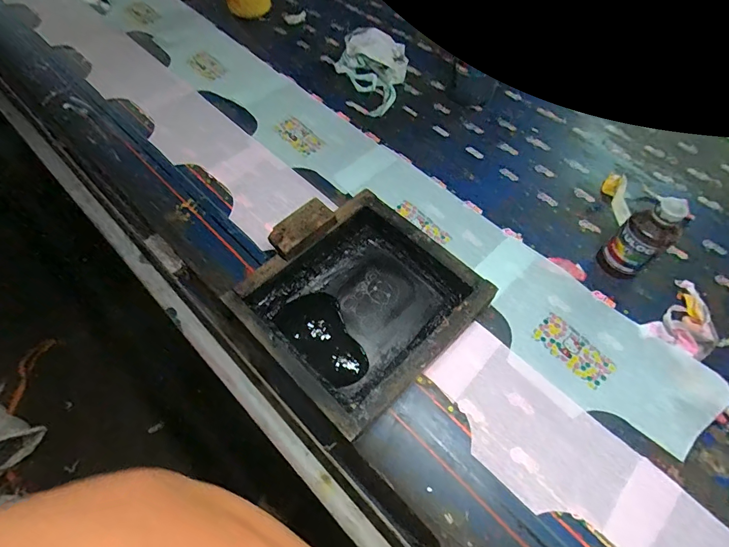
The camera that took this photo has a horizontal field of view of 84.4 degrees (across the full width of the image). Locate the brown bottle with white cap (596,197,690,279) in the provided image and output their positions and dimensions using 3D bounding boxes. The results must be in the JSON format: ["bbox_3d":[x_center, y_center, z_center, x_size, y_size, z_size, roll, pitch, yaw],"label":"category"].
[{"bbox_3d":[0.368,-0.045,0.536,0.053,0.125,0.062,-36,65,-20],"label":"brown bottle with white cap"}]

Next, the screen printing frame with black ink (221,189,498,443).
[{"bbox_3d":[-0.014,0.027,0.524,0.258,0.068,0.258,-40,67,-22],"label":"screen printing frame with black ink"}]

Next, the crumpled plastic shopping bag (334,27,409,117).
[{"bbox_3d":[0.013,-0.404,0.791,0.142,0.040,0.239,4,59,2],"label":"crumpled plastic shopping bag"}]

